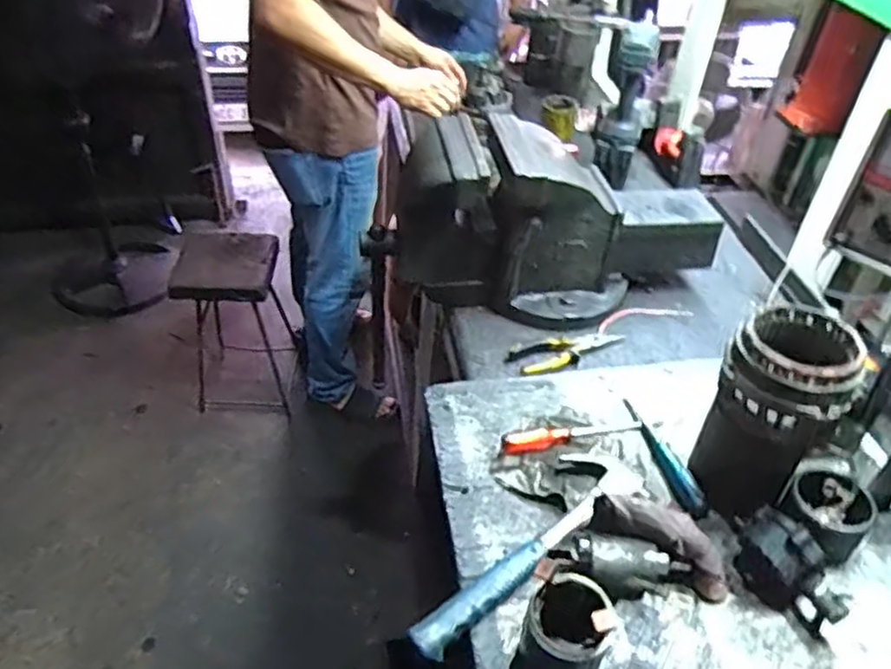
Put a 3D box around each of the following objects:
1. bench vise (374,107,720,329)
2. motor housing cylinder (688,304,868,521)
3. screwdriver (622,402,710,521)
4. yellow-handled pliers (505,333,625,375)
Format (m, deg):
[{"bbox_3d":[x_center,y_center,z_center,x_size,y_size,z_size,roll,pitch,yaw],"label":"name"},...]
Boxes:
[{"bbox_3d":[0.181,-0.195,1.116,0.529,0.267,0.196,-6,43,-10],"label":"bench vise"},{"bbox_3d":[0.371,0.088,0.791,0.128,0.210,0.130,29,48,26],"label":"motor housing cylinder"},{"bbox_3d":[0.280,0.153,0.897,0.034,0.023,0.195,-6,43,-10],"label":"screwdriver"},{"bbox_3d":[0.188,0.021,1.075,0.188,0.014,0.067,-20,47,-24],"label":"yellow-handled pliers"}]

